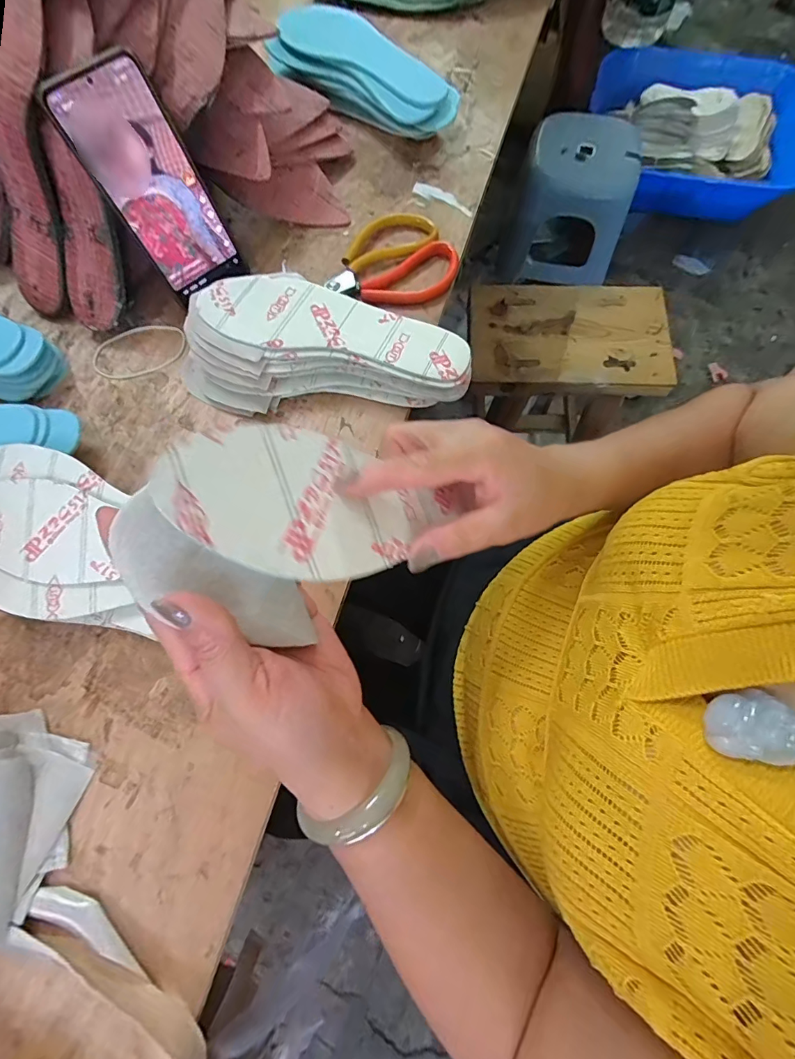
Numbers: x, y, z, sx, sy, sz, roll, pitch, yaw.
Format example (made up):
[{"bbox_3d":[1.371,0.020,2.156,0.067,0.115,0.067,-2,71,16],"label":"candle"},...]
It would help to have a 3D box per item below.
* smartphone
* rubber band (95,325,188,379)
[{"bbox_3d":[-0.198,-0.281,0.366,0.075,0.152,0.008,-39,52,-9],"label":"smartphone"},{"bbox_3d":[-0.243,-0.169,0.417,0.089,0.006,0.052,-18,75,-4],"label":"rubber band"}]

